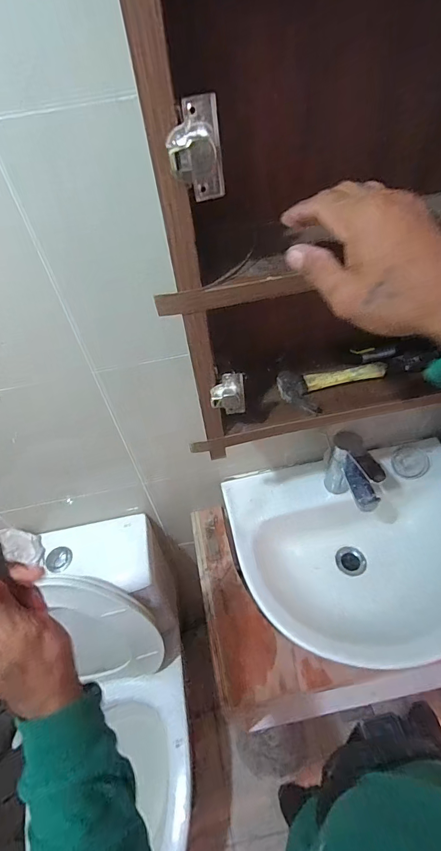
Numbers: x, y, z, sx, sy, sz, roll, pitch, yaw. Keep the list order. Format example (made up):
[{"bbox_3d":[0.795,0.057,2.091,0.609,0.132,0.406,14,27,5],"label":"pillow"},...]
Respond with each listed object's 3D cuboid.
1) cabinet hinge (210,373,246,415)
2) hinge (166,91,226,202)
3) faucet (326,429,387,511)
[{"bbox_3d":[0.008,-0.034,0.456,0.039,0.057,0.017,-13,48,-5],"label":"cabinet hinge"},{"bbox_3d":[-0.017,-0.191,0.275,0.037,0.060,0.018,-7,47,1],"label":"hinge"},{"bbox_3d":[0.245,0.103,0.716,0.049,0.151,0.126,-16,48,-8],"label":"faucet"}]

